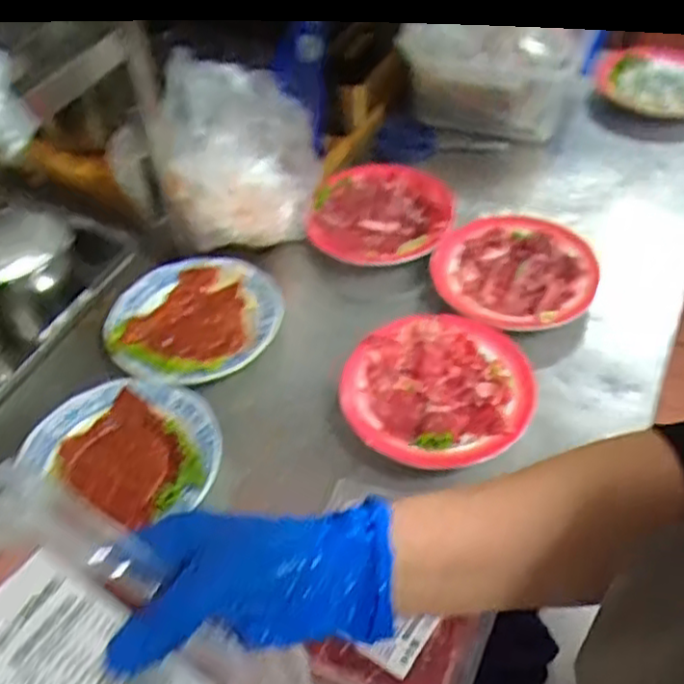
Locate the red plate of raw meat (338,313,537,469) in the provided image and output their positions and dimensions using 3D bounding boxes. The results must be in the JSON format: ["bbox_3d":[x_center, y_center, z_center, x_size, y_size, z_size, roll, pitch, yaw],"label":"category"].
[{"bbox_3d":[0.084,0.039,0.652,0.166,0.025,0.158,-2,48,2],"label":"red plate of raw meat"}]

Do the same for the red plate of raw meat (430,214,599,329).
[{"bbox_3d":[0.177,-0.085,0.763,0.160,0.027,0.165,-2,48,2],"label":"red plate of raw meat"}]

